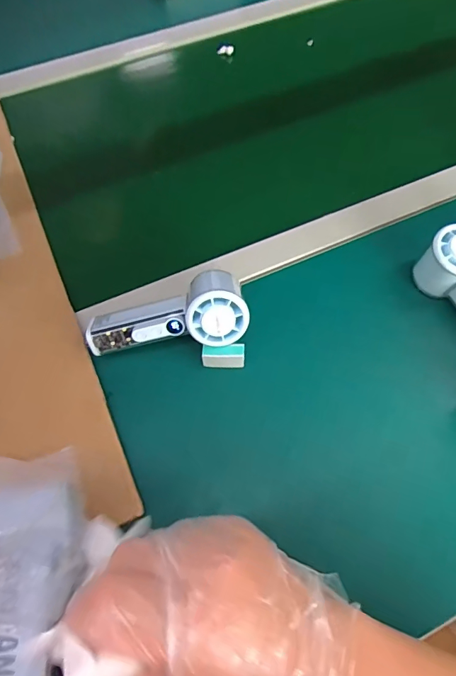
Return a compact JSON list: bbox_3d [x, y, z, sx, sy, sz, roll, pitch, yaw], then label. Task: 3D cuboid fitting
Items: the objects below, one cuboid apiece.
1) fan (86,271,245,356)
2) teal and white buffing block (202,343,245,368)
[{"bbox_3d":[-0.060,-0.024,0.412,0.150,0.064,0.079,-9,64,-3],"label":"fan"},{"bbox_3d":[-0.004,0.018,0.412,0.041,0.022,0.016,-2,64,0],"label":"teal and white buffing block"}]

